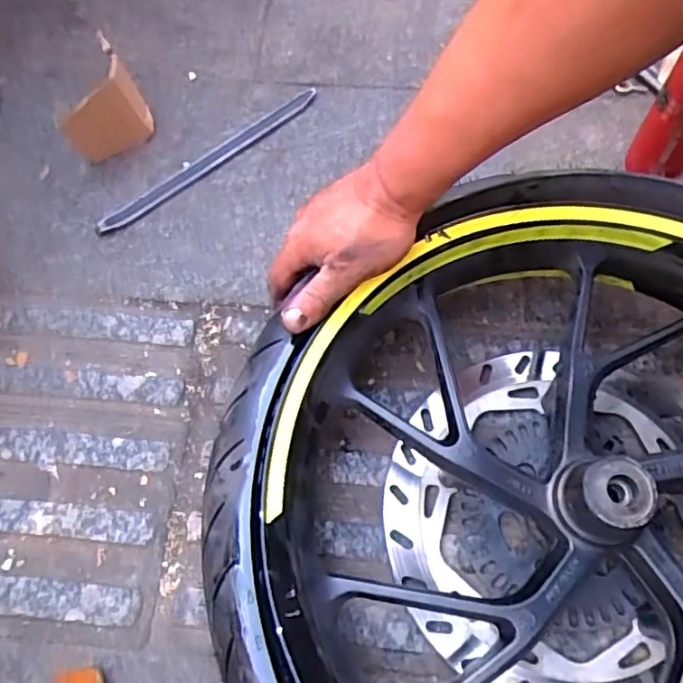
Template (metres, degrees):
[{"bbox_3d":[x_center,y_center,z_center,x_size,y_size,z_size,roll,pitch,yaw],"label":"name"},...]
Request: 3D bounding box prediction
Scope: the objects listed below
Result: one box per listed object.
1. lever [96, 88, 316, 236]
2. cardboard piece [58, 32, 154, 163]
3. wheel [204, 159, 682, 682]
[{"bbox_3d":[-0.140,-0.200,0.657,0.284,0.005,0.023,-39,70,-15],"label":"lever"},{"bbox_3d":[-0.267,-0.263,0.662,0.094,0.075,0.077,-25,67,-10],"label":"cardboard piece"},{"bbox_3d":[0.179,0.132,0.435,0.495,0.133,0.465,-1,65,1],"label":"wheel"}]

